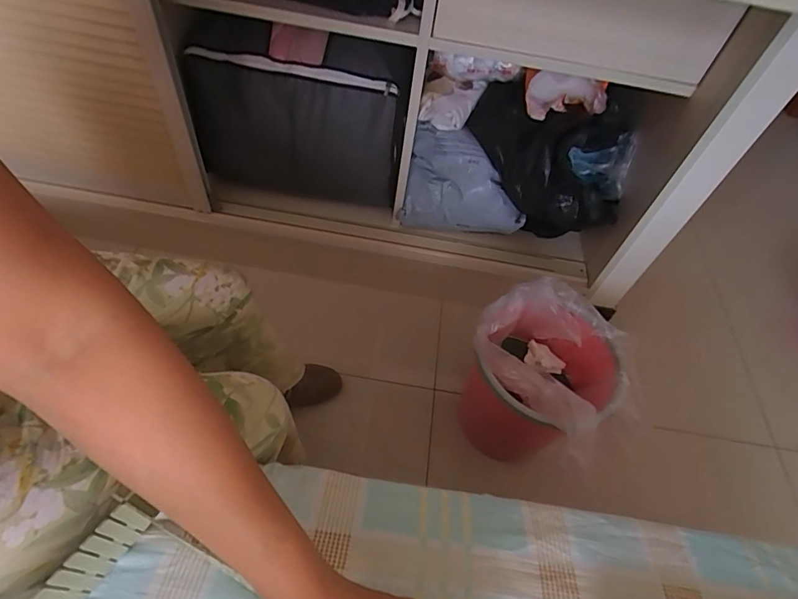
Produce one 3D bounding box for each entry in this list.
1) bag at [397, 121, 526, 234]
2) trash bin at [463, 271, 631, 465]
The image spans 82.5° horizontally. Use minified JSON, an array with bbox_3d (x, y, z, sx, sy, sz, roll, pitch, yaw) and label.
[{"bbox_3d":[0.159,-0.267,1.096,0.293,0.217,0.134,7,54,-2],"label":"bag"},{"bbox_3d":[0.263,0.162,0.880,0.243,0.357,0.255,4,54,-5],"label":"trash bin"}]

